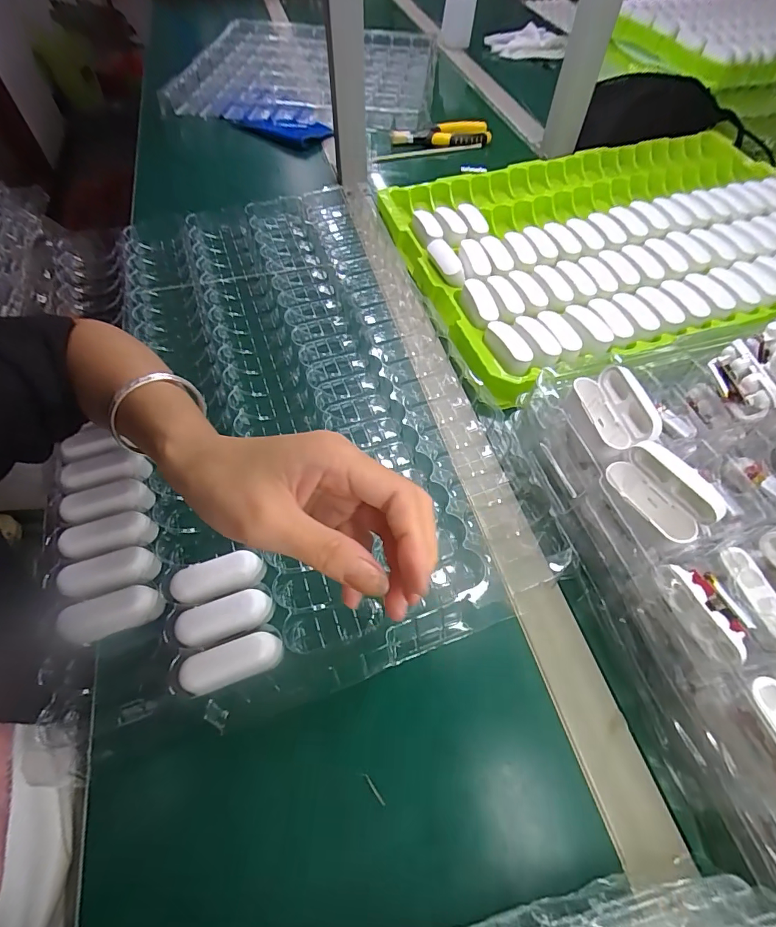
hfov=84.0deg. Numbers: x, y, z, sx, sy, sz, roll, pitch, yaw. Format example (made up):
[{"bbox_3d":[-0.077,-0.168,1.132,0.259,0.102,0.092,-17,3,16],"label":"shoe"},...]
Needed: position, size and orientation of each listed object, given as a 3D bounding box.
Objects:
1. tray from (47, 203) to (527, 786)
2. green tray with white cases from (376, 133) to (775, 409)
[{"bbox_3d":[-0.125,-0.093,0.429,0.375,0.032,0.605,-10,58,-7],"label":"tray"},{"bbox_3d":[0.310,-0.300,0.557,0.580,0.048,0.403,-15,59,-10],"label":"green tray with white cases"}]

